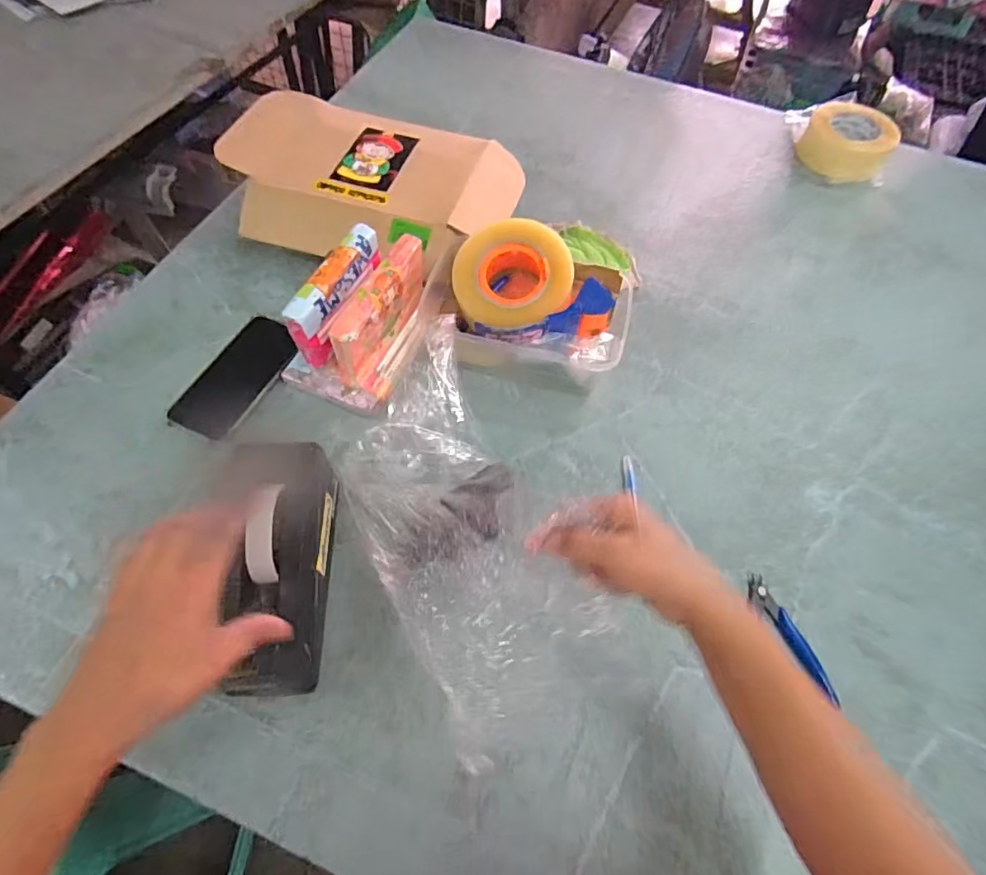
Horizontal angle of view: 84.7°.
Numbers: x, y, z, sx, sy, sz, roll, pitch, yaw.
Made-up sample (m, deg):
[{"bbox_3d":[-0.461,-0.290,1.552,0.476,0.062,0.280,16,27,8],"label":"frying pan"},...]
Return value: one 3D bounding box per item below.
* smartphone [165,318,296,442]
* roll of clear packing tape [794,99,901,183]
[{"bbox_3d":[-0.288,-0.071,0.617,0.079,0.013,0.161,23,65,6],"label":"smartphone"},{"bbox_3d":[0.551,-0.462,0.840,0.126,0.069,0.126,2,61,-3],"label":"roll of clear packing tape"}]

